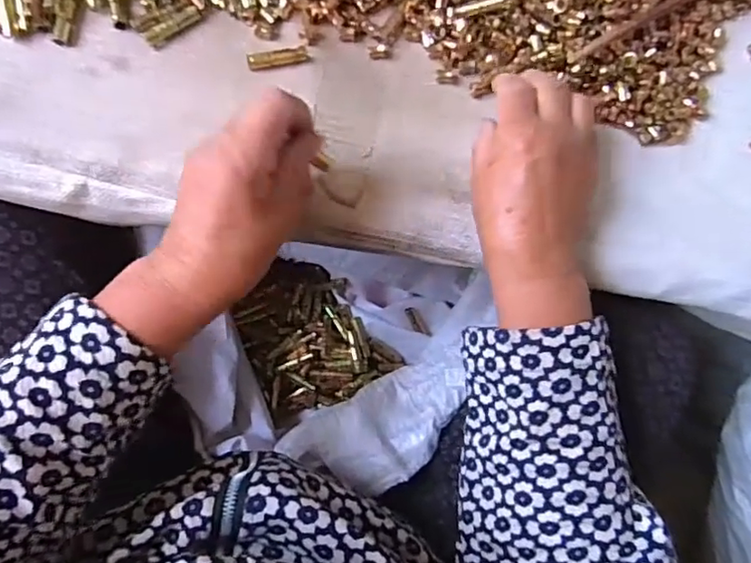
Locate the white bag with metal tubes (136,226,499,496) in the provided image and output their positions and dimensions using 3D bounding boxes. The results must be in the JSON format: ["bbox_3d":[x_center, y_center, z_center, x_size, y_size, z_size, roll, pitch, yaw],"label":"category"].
[{"bbox_3d":[-0.057,0.065,0.525,0.239,0.168,0.188,9,83,-4],"label":"white bag with metal tubes"}]

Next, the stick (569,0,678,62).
[{"bbox_3d":[0.203,-0.191,0.391,0.174,0.009,0.009,-30,87,-7],"label":"stick"}]

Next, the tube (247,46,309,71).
[{"bbox_3d":[-0.064,-0.147,0.383,0.040,0.010,0.012,-15,85,-6],"label":"tube"}]

